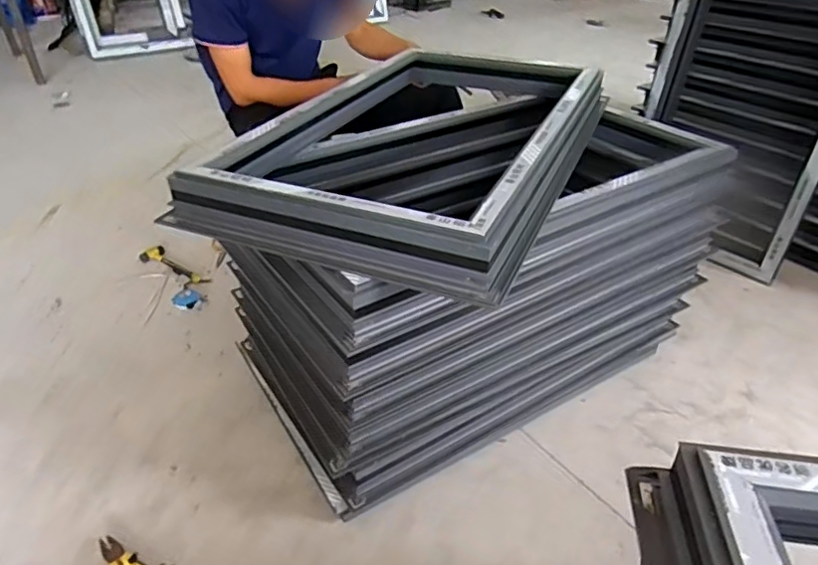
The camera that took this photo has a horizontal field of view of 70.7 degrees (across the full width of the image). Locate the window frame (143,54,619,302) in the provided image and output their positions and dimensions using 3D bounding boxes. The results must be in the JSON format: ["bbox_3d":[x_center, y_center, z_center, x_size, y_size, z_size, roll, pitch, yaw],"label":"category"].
[{"bbox_3d":[0.074,-0.315,1.151,0.528,0.096,0.962,15,38,21],"label":"window frame"}]

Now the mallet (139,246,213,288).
[{"bbox_3d":[-0.753,-0.053,1.839,0.295,0.027,0.080,26,43,33],"label":"mallet"}]

